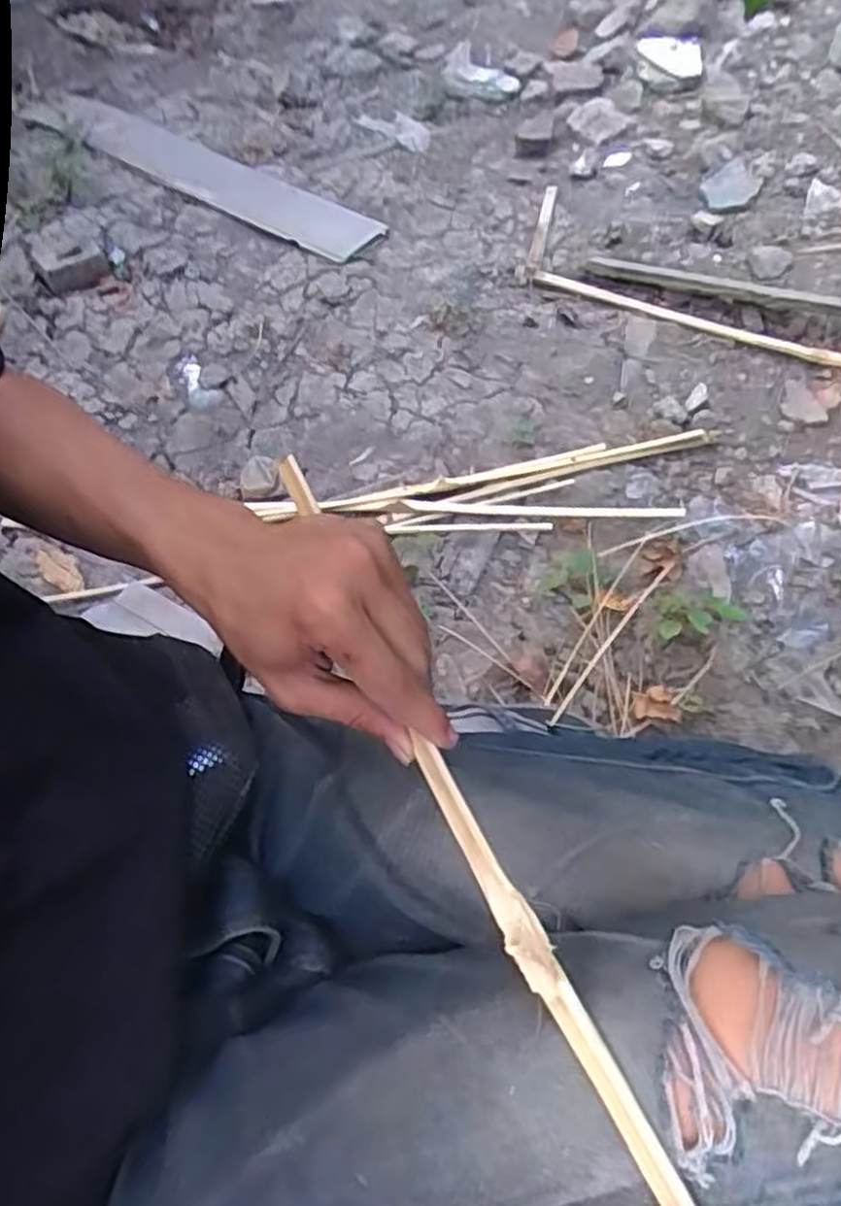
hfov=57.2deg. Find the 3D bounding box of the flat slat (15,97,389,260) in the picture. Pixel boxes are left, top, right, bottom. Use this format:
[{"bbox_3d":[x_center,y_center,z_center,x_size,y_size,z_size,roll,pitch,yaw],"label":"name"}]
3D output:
[{"bbox_3d":[-0.403,-0.777,1.370,0.789,0.025,0.120,31,66,19],"label":"flat slat"}]

